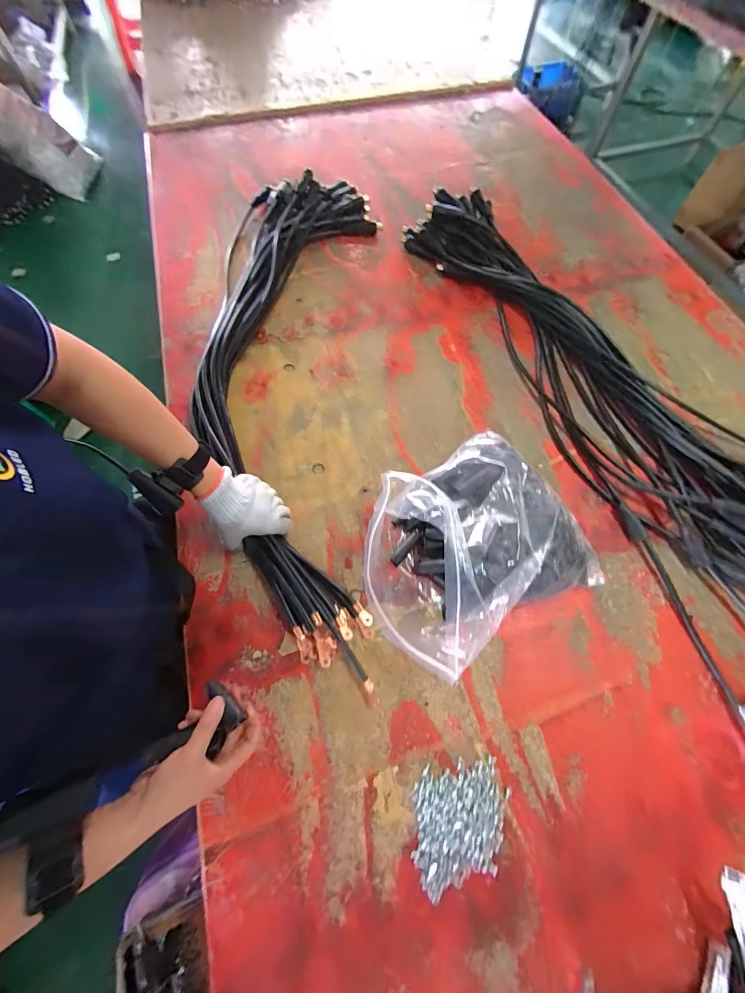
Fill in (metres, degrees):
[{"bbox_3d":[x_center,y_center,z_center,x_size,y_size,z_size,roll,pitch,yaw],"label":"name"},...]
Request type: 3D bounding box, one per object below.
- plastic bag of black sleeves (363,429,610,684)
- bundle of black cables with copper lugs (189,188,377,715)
[{"bbox_3d":[0.135,0.059,0.517,0.319,0.125,0.279,-27,69,-11],"label":"plastic bag of black sleeves"},{"bbox_3d":[-0.155,-0.258,0.697,0.349,0.058,1.172,-6,66,-2],"label":"bundle of black cables with copper lugs"}]

